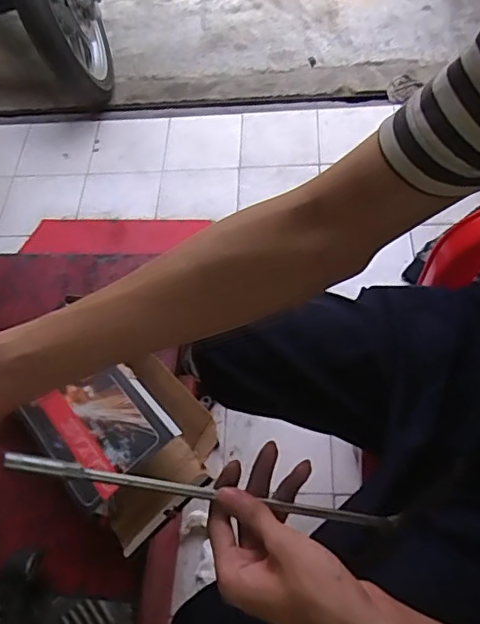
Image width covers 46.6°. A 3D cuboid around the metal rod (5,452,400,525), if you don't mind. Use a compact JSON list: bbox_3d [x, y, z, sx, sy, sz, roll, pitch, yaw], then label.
[{"bbox_3d":[-0.017,0.125,0.383,0.273,0.014,0.010,14,61,-14],"label":"metal rod"}]

